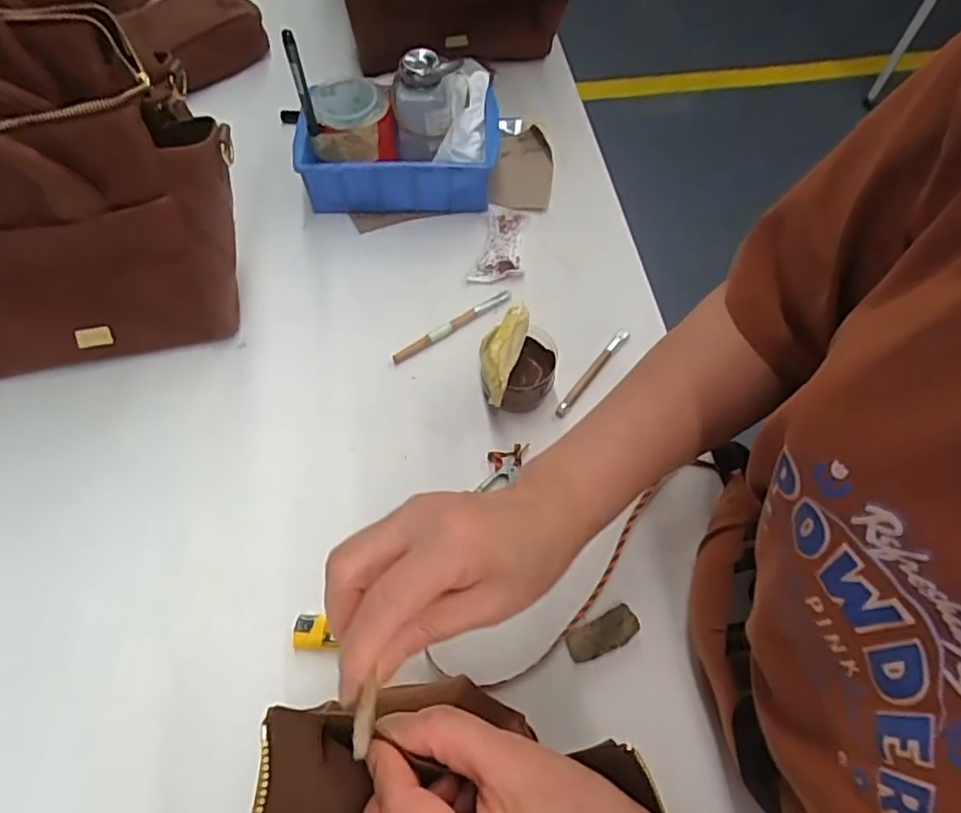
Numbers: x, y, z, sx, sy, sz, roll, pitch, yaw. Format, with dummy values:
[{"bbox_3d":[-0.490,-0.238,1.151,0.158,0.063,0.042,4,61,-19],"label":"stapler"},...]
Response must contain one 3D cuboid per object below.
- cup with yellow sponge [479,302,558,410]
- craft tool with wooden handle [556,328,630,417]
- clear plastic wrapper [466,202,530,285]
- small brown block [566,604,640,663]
[{"bbox_3d":[0.032,-0.034,0.521,0.062,0.078,0.071,5,60,1],"label":"cup with yellow sponge"},{"bbox_3d":[0.098,-0.031,0.548,0.011,0.005,0.107,35,65,18],"label":"craft tool with wooden handle"},{"bbox_3d":[0.022,-0.163,0.630,0.048,0.007,0.103,11,60,5],"label":"clear plastic wrapper"},{"bbox_3d":[0.086,0.161,0.442,0.052,0.010,0.023,-22,63,-13],"label":"small brown block"}]

